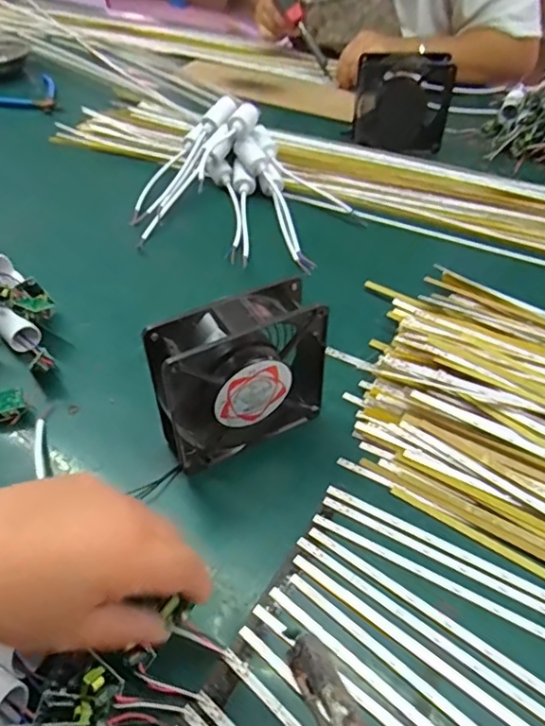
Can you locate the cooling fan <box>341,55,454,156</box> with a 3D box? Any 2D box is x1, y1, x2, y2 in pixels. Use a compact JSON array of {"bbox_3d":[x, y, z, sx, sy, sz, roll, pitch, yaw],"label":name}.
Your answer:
[{"bbox_3d":[0.175,-0.352,0.768,0.127,0.114,0.026,6,36,-2],"label":"cooling fan"}]

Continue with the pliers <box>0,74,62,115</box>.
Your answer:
[{"bbox_3d":[-0.409,-0.423,0.917,0.119,0.016,0.153,-17,49,-15],"label":"pliers"}]

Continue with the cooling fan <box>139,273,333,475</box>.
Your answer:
[{"bbox_3d":[-0.022,0.012,0.409,0.122,0.122,0.039,-22,50,-20],"label":"cooling fan"}]

